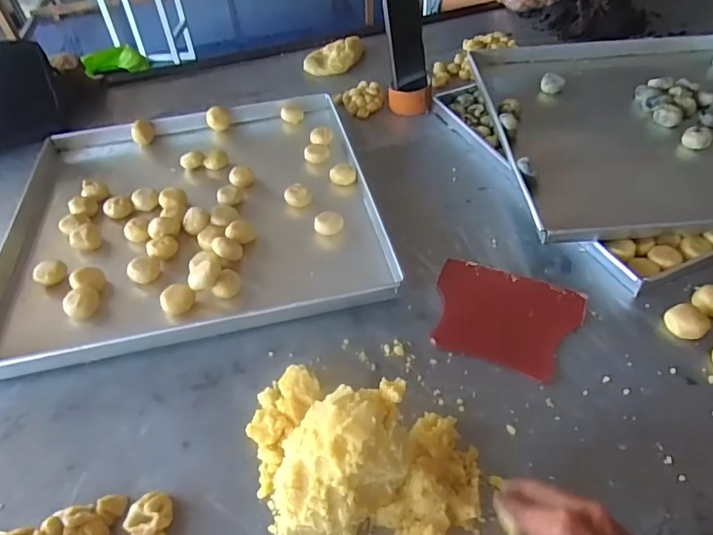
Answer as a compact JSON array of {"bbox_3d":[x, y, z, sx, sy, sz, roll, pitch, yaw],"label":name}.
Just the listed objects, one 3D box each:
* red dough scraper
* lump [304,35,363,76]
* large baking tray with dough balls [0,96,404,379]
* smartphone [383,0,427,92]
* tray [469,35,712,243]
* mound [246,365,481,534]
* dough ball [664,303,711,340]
[{"bbox_3d":[0.174,0.057,0.595,0.167,0.004,0.132,17,54,20],"label":"red dough scraper"},{"bbox_3d":[-0.044,-0.442,1.052,0.137,0.045,0.080,-9,47,-6],"label":"lump"},{"bbox_3d":[-0.240,-0.097,0.750,0.506,0.037,0.515,-10,47,-7],"label":"large baking tray with dough balls"},{"bbox_3d":[0.090,-0.396,0.885,0.073,0.157,0.014,-24,34,-22],"label":"smartphone"},{"bbox_3d":[0.486,-0.235,0.807,0.534,0.056,0.536,-1,46,2],"label":"tray"},{"bbox_3d":[-0.005,0.159,0.441,0.226,0.107,0.152,11,48,13],"label":"mound"},{"bbox_3d":[0.376,0.062,0.568,0.037,0.022,0.042,-36,55,-28],"label":"dough ball"}]

